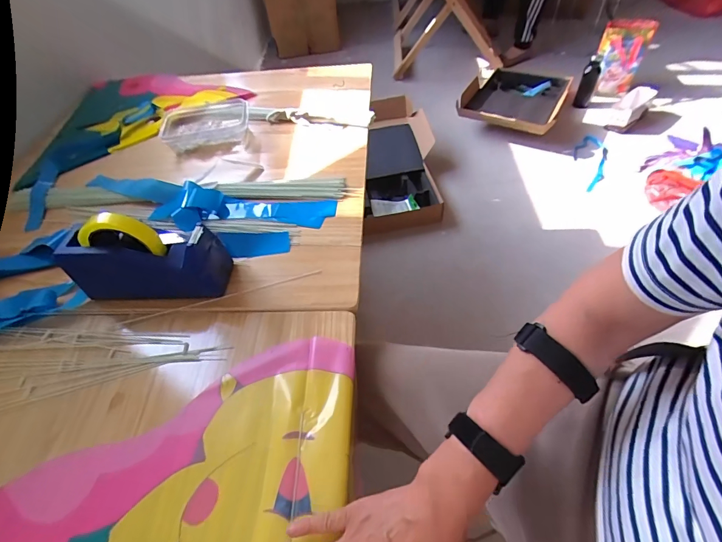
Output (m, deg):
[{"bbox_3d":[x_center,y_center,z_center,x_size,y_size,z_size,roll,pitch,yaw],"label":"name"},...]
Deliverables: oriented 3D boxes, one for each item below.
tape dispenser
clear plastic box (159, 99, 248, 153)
[{"bbox_3d":[-0.300,-0.020,0.528,0.205,0.127,0.065,-4,51,3],"label":"tape dispenser"},{"bbox_3d":[-0.336,-0.317,0.834,0.188,0.045,0.139,-11,51,-4],"label":"clear plastic box"}]

